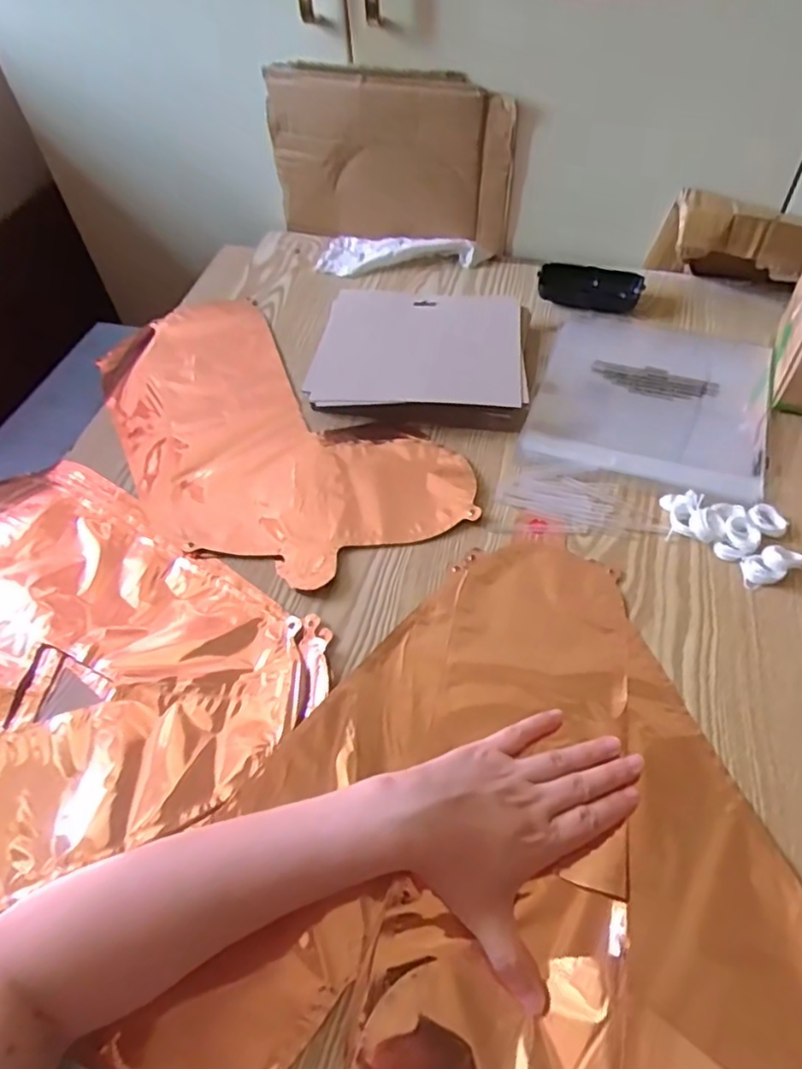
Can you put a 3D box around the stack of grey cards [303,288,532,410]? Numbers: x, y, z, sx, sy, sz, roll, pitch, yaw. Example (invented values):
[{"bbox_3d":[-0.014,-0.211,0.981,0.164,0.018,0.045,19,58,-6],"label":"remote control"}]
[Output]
[{"bbox_3d":[0.016,-0.190,0.626,0.199,0.036,0.157,-1,52,2],"label":"stack of grey cards"}]

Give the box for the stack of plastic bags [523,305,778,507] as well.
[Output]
[{"bbox_3d":[0.238,-0.135,0.590,0.204,0.011,0.231,16,55,14],"label":"stack of plastic bags"}]

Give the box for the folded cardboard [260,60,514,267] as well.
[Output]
[{"bbox_3d":[-0.014,-0.421,0.717,0.277,0.175,0.031,14,54,13],"label":"folded cardboard"}]

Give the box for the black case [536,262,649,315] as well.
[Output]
[{"bbox_3d":[0.206,-0.268,0.683,0.108,0.028,0.049,10,53,10],"label":"black case"}]

